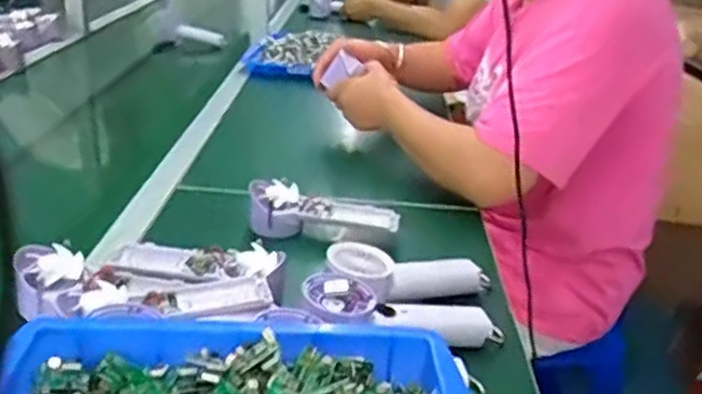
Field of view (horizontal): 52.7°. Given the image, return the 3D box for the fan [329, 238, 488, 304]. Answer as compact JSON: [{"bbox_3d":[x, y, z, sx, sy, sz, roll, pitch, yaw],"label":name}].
[{"bbox_3d":[0.060,0.077,0.700,0.192,0.051,0.061,13,16,-35],"label":"fan"}]

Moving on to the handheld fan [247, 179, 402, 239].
[{"bbox_3d":[-0.032,0.023,0.838,0.168,0.061,0.059,4,24,-1],"label":"handheld fan"}]

